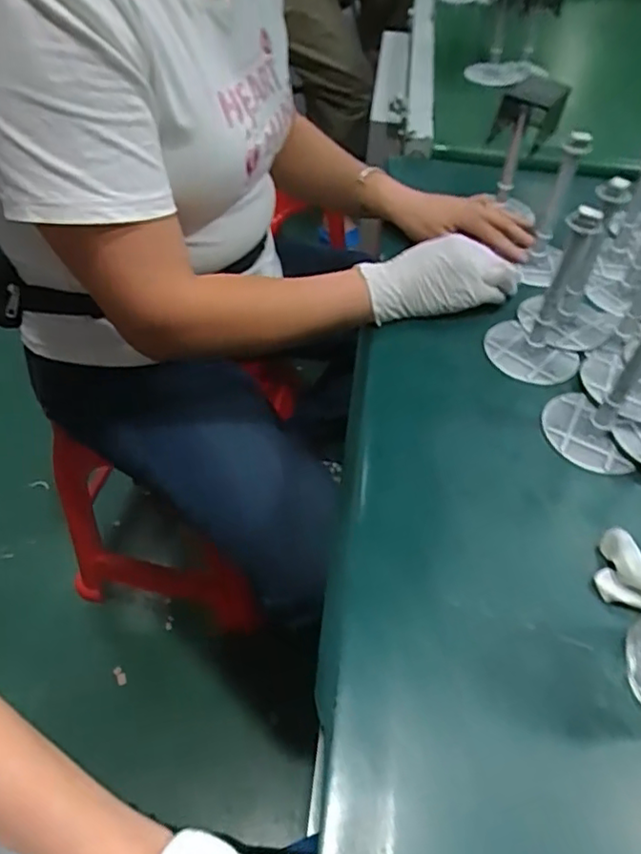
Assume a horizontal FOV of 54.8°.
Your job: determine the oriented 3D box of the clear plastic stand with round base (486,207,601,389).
[{"bbox_3d":[0.222,-0.135,0.583,0.091,0.154,0.108,19,52,14],"label":"clear plastic stand with round base"}]

